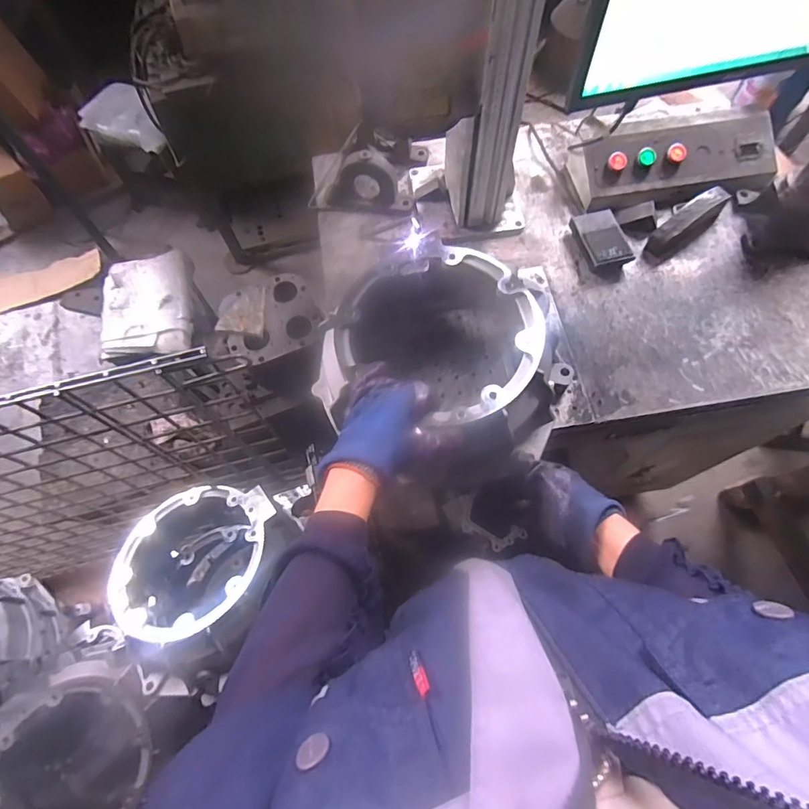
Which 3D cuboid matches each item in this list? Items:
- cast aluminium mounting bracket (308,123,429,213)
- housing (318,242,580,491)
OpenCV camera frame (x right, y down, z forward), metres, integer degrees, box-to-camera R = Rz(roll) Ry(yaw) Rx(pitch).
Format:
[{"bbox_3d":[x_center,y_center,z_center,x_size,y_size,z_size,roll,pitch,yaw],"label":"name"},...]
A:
[{"bbox_3d":[-0.063,-0.419,0.811,0.183,0.083,0.168,12,68,7],"label":"cast aluminium mounting bracket"},{"bbox_3d":[0.067,-0.054,0.600,0.306,0.134,0.280,-17,68,-5],"label":"housing"}]

